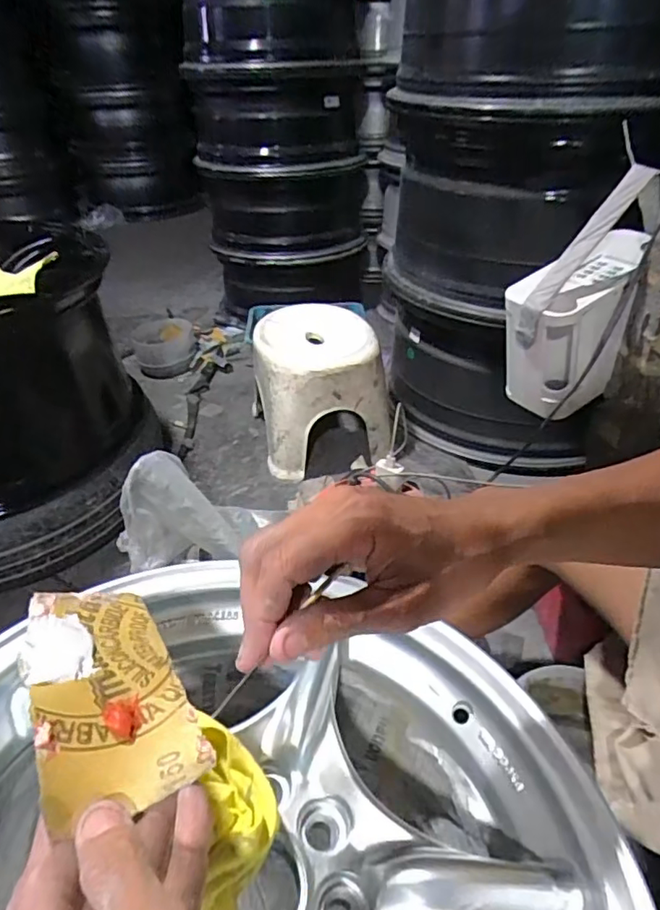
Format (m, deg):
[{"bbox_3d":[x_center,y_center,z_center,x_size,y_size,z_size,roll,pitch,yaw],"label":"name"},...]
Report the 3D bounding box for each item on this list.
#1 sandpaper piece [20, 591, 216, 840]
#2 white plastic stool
[{"bbox_3d":[-0.101,0.102,0.252,0.064,0.011,0.107,5,36,-41],"label":"sandpaper piece"},{"bbox_3d":[-0.013,-0.130,1.070,0.237,0.225,0.220,-4,37,-5],"label":"white plastic stool"}]

